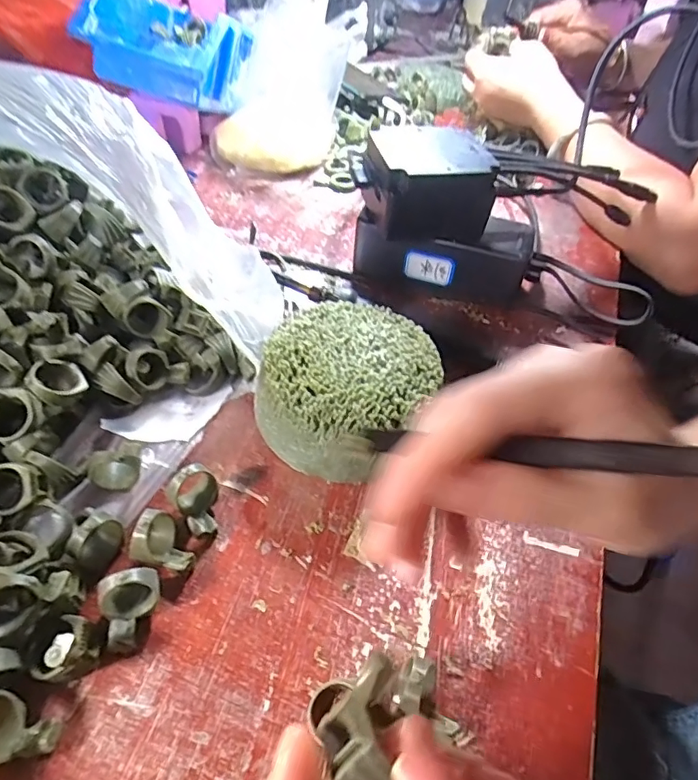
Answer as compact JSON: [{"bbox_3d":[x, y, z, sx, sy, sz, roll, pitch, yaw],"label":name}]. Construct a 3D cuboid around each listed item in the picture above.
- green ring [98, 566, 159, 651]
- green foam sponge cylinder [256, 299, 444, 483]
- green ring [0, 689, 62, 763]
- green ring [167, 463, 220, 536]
[{"bbox_3d":[-0.093,0.094,0.222,0.024,0.026,0.024,-13,50,-16],"label":"green ring"},{"bbox_3d":[-0.001,-0.001,0.303,0.093,0.048,0.099,16,48,9],"label":"green foam sponge cylinder"},{"bbox_3d":[-0.125,0.124,0.189,0.016,0.029,0.028,-24,79,8],"label":"green ring"},{"bbox_3d":[-0.075,0.056,0.261,0.022,0.025,0.028,-31,57,-29],"label":"green ring"}]

